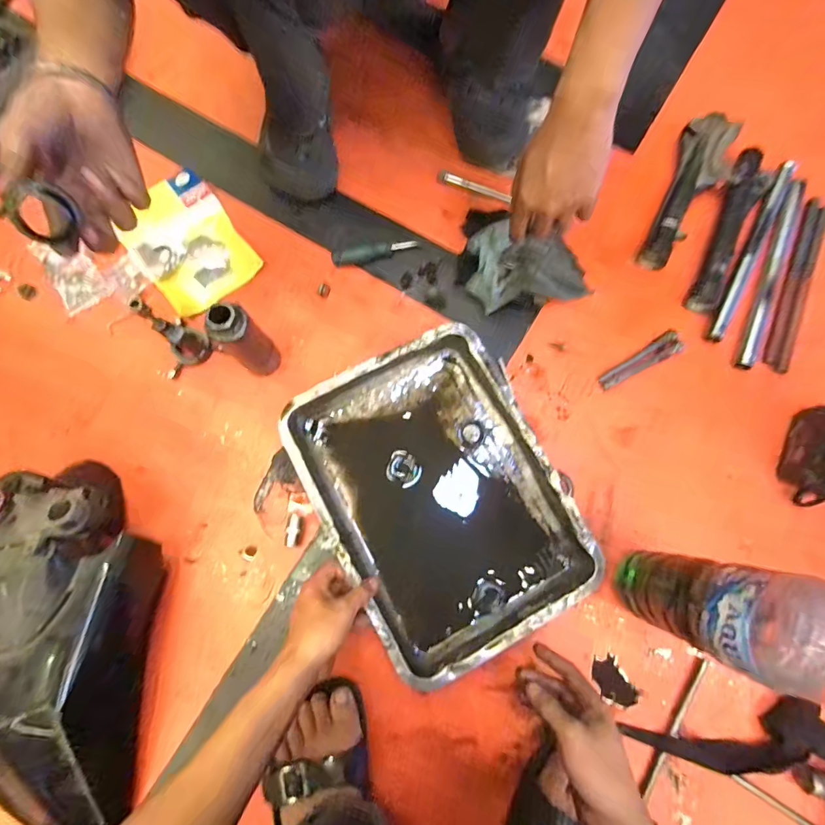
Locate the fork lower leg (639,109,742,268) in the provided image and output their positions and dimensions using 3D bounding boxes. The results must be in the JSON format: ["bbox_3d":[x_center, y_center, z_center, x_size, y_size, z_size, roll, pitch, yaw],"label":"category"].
[{"bbox_3d":[0.434,-0.344,0.674,0.080,0.038,0.278,23,78,5],"label":"fork lower leg"}]

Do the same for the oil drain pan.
[{"bbox_3d":[0.037,0.103,0.565,0.286,0.058,0.381,-28,79,-6],"label":"oil drain pan"}]

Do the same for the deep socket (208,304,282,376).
[{"bbox_3d":[-0.208,-0.089,0.556,0.042,0.150,0.050,43,81,8],"label":"deep socket"}]

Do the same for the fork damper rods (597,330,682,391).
[{"bbox_3d":[0.329,-0.072,0.625,0.135,0.008,0.030,-32,80,-7],"label":"fork damper rods"}]

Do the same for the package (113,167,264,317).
[{"bbox_3d":[-0.332,-0.248,0.645,0.148,0.028,0.185,-39,81,-8],"label":"package"}]

